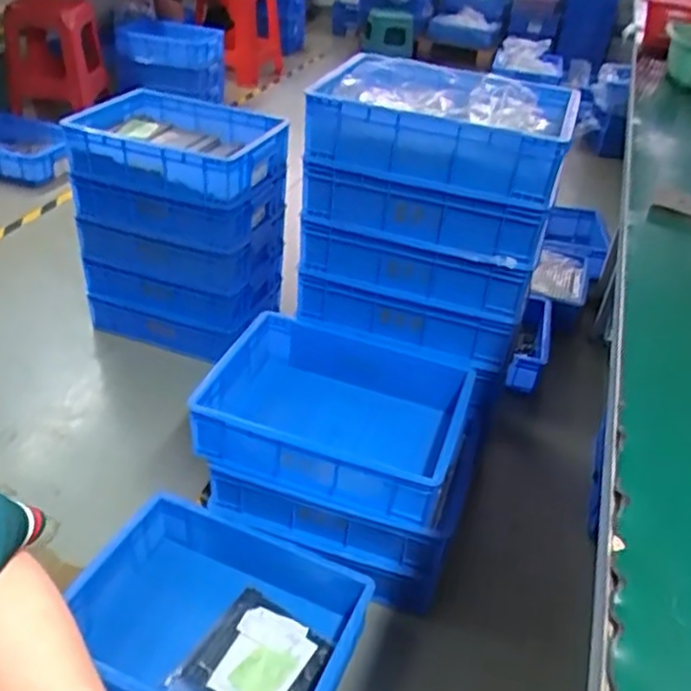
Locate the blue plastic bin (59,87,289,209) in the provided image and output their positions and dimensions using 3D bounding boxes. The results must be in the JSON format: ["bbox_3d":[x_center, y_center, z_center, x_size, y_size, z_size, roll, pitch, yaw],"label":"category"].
[{"bbox_3d":[-0.354,-0.438,1.523,0.425,0.119,0.326,11,36,8],"label":"blue plastic bin"}]

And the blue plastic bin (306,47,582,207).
[{"bbox_3d":[0.162,-0.365,1.130,0.381,0.137,0.314,14,36,12],"label":"blue plastic bin"}]

